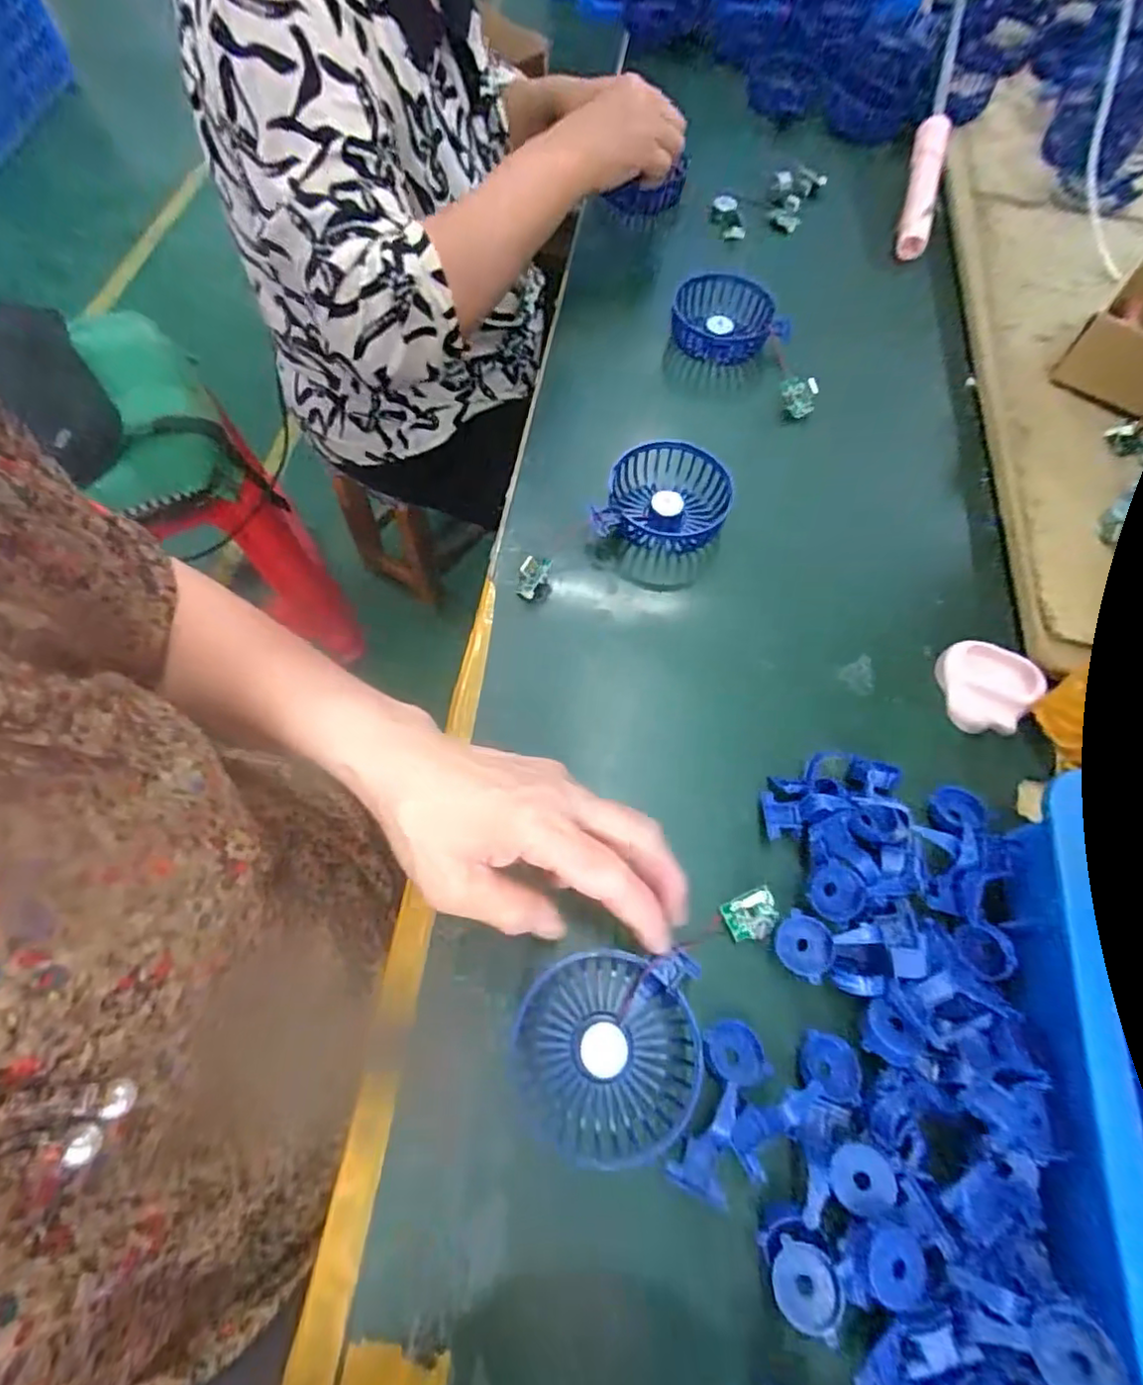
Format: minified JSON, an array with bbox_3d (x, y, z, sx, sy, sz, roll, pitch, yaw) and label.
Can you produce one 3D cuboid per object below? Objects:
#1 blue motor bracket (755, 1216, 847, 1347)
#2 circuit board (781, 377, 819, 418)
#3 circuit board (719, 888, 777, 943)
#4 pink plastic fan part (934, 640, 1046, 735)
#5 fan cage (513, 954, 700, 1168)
[{"bbox_3d":[0.099,0.254,0.270,0.027,0.016,0.039,-28,71,-16],"label":"blue motor bracket"},{"bbox_3d":[0.192,-0.252,0.526,0.025,0.024,0.027,-4,65,-1],"label":"circuit board"},{"bbox_3d":[0.101,0.125,0.346,0.030,0.007,0.023,-18,68,-12],"label":"circuit board"},{"bbox_3d":[0.271,-0.004,0.411,0.058,0.017,0.060,42,69,14],"label":"pink plastic fan part"},{"bbox_3d":[0.016,0.181,0.311,0.091,0.024,0.091,3,66,-3],"label":"fan cage"}]

